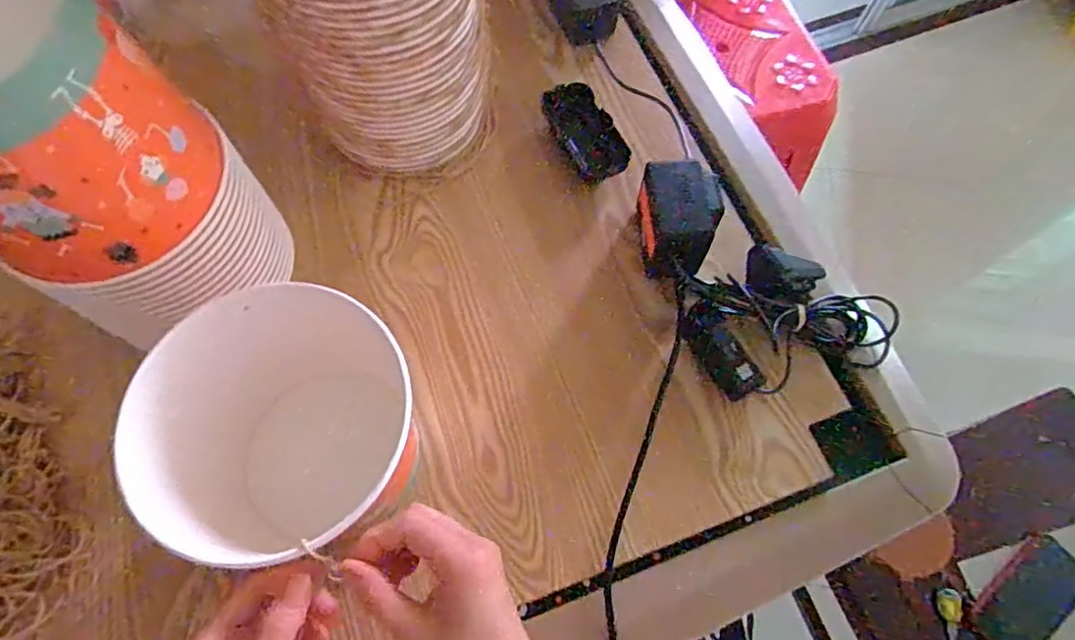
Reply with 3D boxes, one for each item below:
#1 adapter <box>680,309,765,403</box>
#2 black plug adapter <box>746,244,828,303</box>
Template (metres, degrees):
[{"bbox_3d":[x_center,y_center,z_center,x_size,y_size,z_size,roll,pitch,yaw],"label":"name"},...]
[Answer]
[{"bbox_3d":[0.146,0.027,0.468,0.030,0.018,0.074,-32,71,-14],"label":"adapter"},{"bbox_3d":[0.202,-0.035,0.470,0.065,0.027,0.042,12,67,4],"label":"black plug adapter"}]

